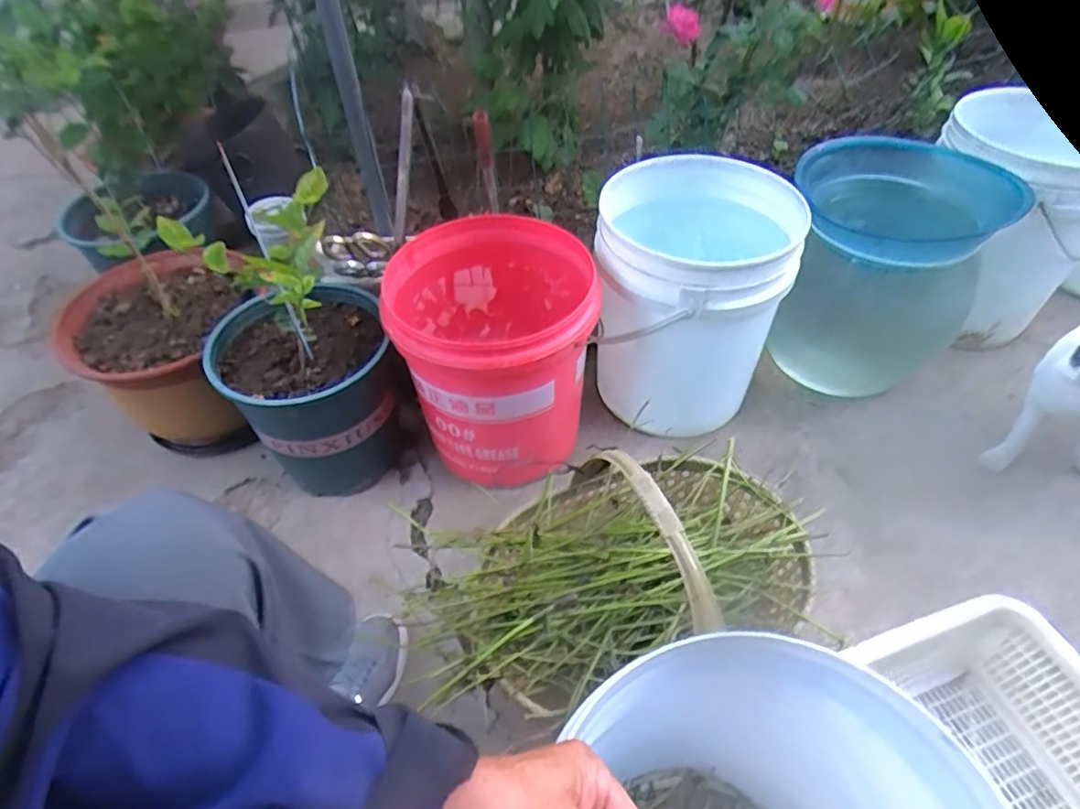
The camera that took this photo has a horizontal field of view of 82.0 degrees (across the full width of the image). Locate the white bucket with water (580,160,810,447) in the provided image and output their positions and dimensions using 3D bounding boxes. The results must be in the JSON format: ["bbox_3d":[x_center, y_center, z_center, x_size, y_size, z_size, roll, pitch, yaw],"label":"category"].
[{"bbox_3d":[0.231,-0.166,1.011,0.276,0.342,0.280,9,49,8],"label":"white bucket with water"}]

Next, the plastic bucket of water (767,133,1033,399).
[{"bbox_3d":[0.575,-0.240,1.099,0.282,0.349,0.303,0,48,0],"label":"plastic bucket of water"}]

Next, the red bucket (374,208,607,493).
[{"bbox_3d":[-0.073,-0.070,0.962,0.275,0.325,0.272,-2,47,2],"label":"red bucket"}]

